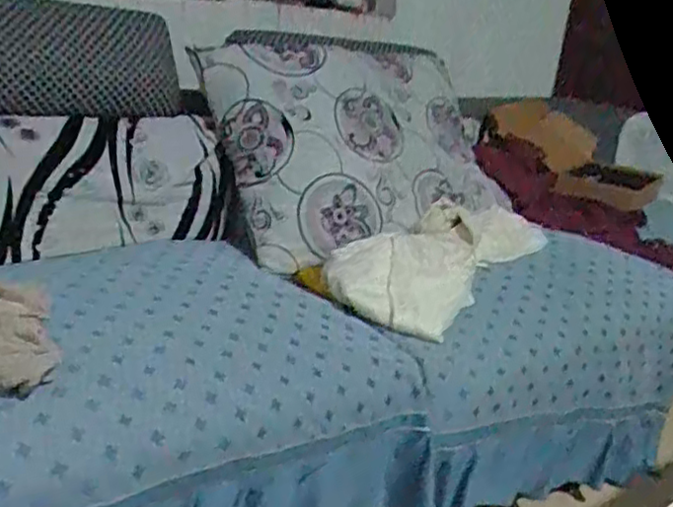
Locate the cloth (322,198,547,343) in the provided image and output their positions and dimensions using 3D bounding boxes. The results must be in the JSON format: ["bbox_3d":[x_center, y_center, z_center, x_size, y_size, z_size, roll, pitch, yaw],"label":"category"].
[{"bbox_3d":[0.233,-0.016,1.485,0.274,0.068,0.582,40,42,17],"label":"cloth"}]

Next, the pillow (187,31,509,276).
[{"bbox_3d":[0.083,-0.271,1.653,0.706,0.564,0.127,-6,-16,-34],"label":"pillow"}]

